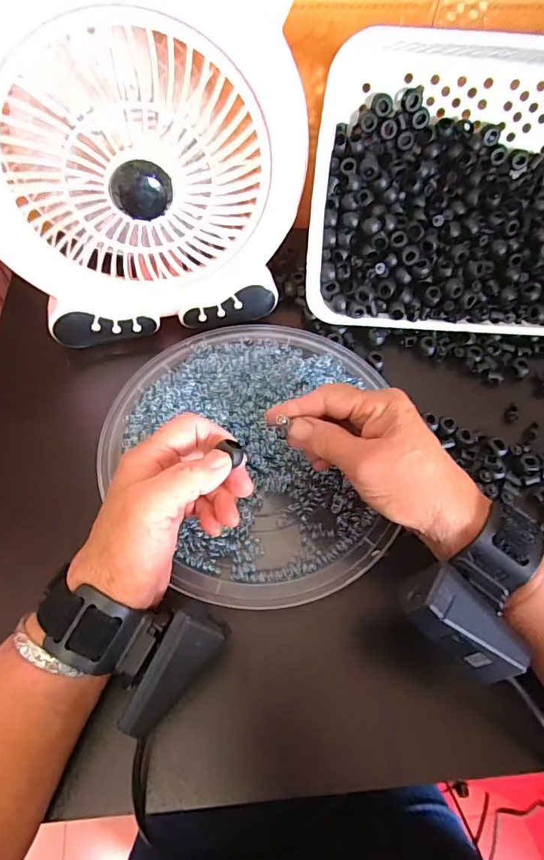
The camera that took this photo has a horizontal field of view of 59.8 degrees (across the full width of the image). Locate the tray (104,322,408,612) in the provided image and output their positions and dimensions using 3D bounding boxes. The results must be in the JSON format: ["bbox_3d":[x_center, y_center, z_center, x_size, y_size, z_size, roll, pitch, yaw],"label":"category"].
[{"bbox_3d":[-0.023,0.010,0.367,0.215,0.031,0.231,1,61,-2],"label":"tray"}]

